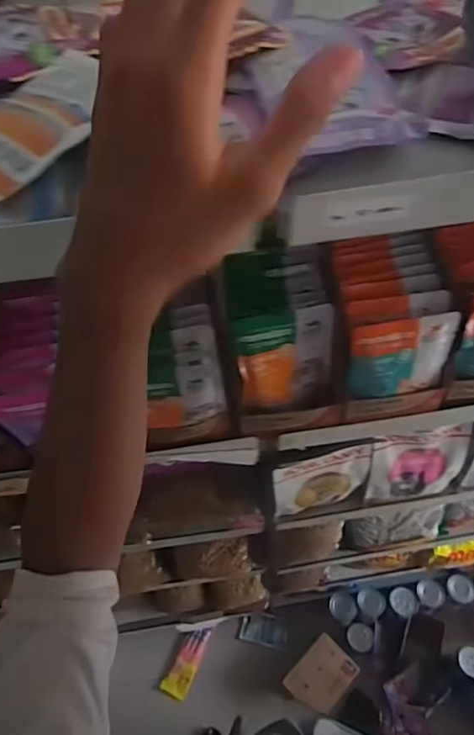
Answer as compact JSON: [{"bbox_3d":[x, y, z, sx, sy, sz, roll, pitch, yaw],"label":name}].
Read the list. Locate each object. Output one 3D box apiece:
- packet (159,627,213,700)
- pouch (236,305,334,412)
[{"bbox_3d":[-0.149,0.861,1.500,0.073,0.026,0.198,19,59,16],"label":"packet"},{"bbox_3d":[0.042,-0.006,0.479,0.081,0.106,0.018,-13,37,-9],"label":"pouch"}]

